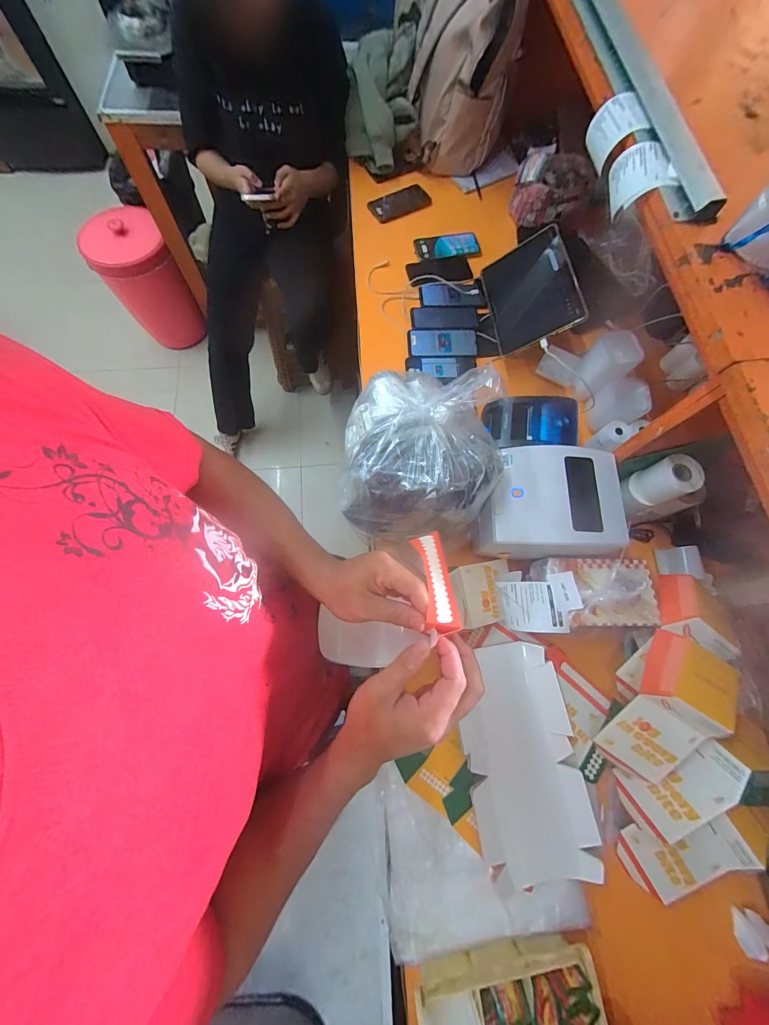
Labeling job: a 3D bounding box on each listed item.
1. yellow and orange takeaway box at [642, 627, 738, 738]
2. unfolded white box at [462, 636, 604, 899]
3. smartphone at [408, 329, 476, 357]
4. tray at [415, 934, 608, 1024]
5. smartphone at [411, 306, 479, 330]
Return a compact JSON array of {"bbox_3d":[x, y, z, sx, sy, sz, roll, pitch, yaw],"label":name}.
[{"bbox_3d":[0.452,0.248,0.516,0.101,0.043,0.105,29,73,7],"label":"yellow and orange takeaway box"},{"bbox_3d":[0.215,0.385,0.554,0.168,0.019,0.322,-6,72,-4],"label":"unfolded white box"},{"bbox_3d":[0.140,-0.402,0.836,0.167,0.008,0.075,-4,81,-9],"label":"smartphone"},{"bbox_3d":[0.162,0.648,0.458,0.236,0.054,0.100,-4,72,-4],"label":"tray"},{"bbox_3d":[0.146,-0.471,0.849,0.165,0.013,0.066,-4,81,-9],"label":"smartphone"}]

